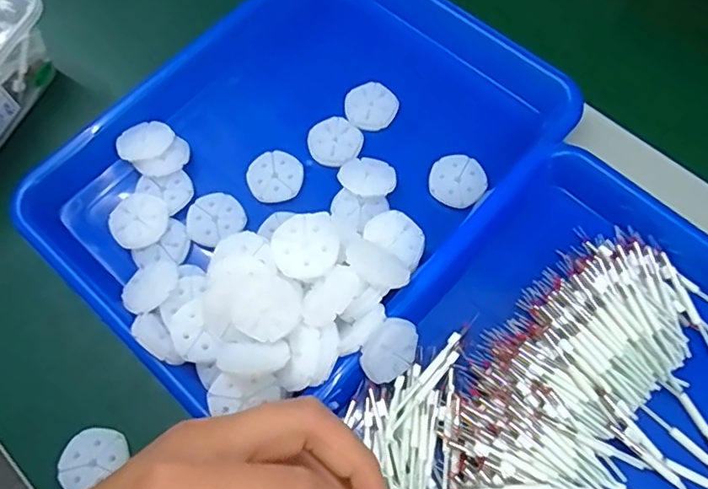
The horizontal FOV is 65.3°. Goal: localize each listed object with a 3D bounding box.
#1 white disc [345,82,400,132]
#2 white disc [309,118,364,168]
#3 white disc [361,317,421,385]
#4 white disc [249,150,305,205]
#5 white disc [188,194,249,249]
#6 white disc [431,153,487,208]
[{"bbox_3d":[0.012,-0.102,0.408,0.036,0.007,0.037,0,66,1],"label":"white disc"},{"bbox_3d":[-0.013,-0.074,0.392,0.038,0.004,0.037,0,66,1],"label":"white disc"},{"bbox_3d":[0.022,0.060,0.316,0.040,0.038,0.007,-44,36,-14],"label":"white disc"},{"bbox_3d":[-0.055,-0.046,0.382,0.037,0.005,0.037,0,66,1],"label":"white disc"},{"bbox_3d":[-0.094,-0.017,0.371,0.038,0.006,0.033,-39,71,-15],"label":"white disc"},{"bbox_3d":[0.072,-0.044,0.380,0.037,0.007,0.037,0,66,1],"label":"white disc"}]

